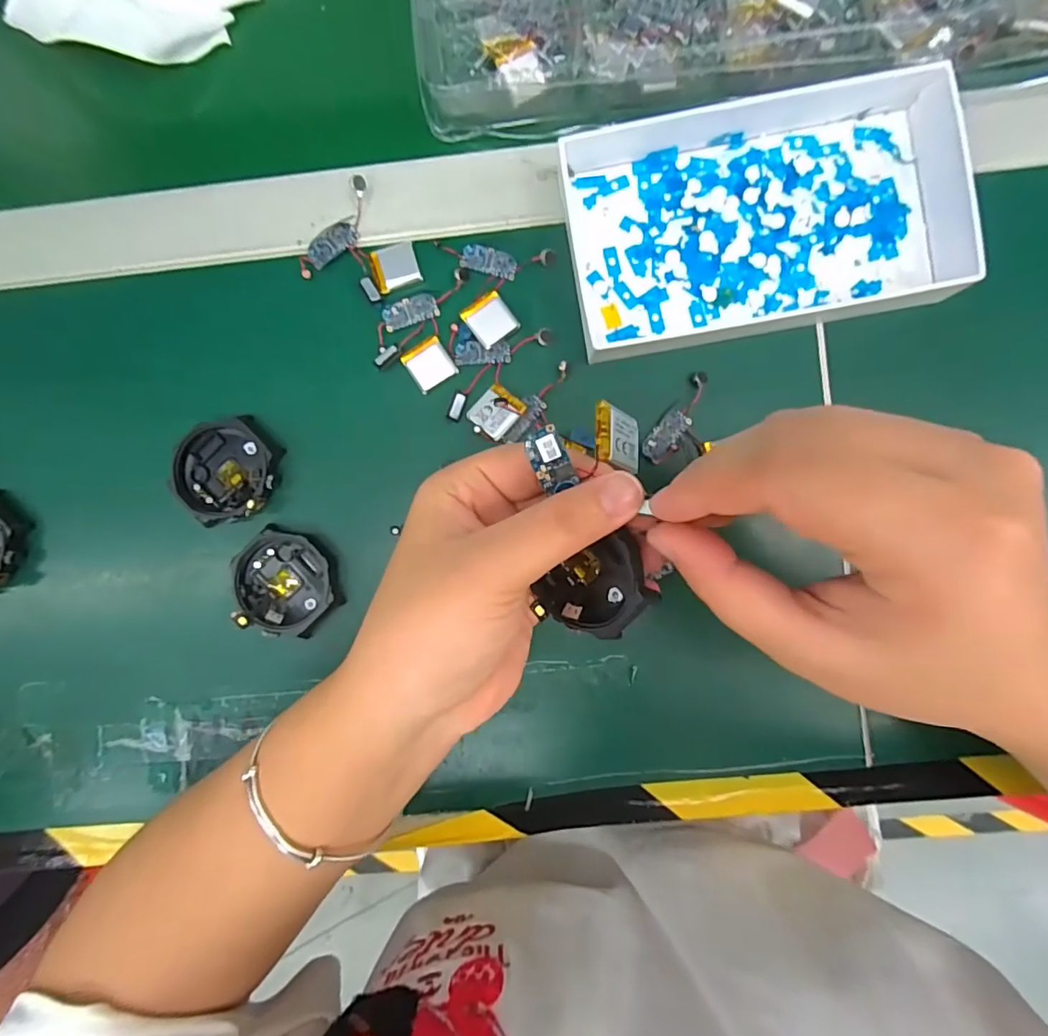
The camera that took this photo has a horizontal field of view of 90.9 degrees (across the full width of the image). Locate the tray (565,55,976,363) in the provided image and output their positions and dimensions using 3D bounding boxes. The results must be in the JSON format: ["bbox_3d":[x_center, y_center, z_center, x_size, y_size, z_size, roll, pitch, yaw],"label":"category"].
[{"bbox_3d":[0.109,-0.145,0.242,0.169,0.027,0.110,-8,90,2],"label":"tray"}]

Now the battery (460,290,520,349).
[{"bbox_3d":[-0.017,-0.099,0.257,0.021,0.005,0.024,-38,89,1],"label":"battery"}]

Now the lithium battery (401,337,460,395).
[{"bbox_3d":[-0.047,-0.077,0.258,0.022,0.004,0.023,-33,89,1],"label":"lithium battery"}]

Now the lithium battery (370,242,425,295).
[{"bbox_3d":[-0.065,-0.128,0.260,0.022,0.004,0.022,-18,89,2],"label":"lithium battery"}]

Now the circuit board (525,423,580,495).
[{"bbox_3d":[0.009,-0.019,0.168,0.011,0.004,0.022,-24,113,6],"label":"circuit board"}]

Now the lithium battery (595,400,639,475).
[{"bbox_3d":[0.034,-0.028,0.183,0.023,0.004,0.021,13,74,-39],"label":"lithium battery"}]

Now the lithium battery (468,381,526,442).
[{"bbox_3d":[-0.013,-0.052,0.256,0.021,0.005,0.023,37,91,1],"label":"lithium battery"}]

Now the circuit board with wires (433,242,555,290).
[{"bbox_3d":[-0.016,-0.127,0.259,0.059,0.004,0.019,6,90,2],"label":"circuit board with wires"}]

